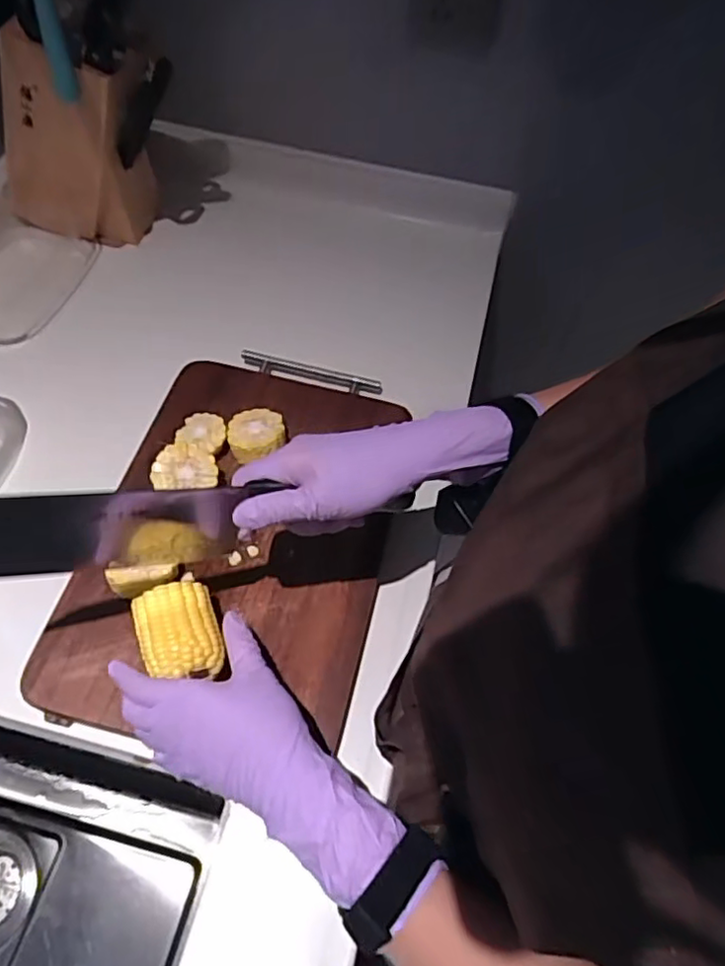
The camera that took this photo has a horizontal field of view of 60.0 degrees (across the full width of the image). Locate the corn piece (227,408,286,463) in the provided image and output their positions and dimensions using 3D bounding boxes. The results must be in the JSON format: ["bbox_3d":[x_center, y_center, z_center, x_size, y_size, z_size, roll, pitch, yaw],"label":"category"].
[{"bbox_3d":[-0.096,-0.042,0.570,0.050,0.031,0.052,-4,60,-7],"label":"corn piece"}]

